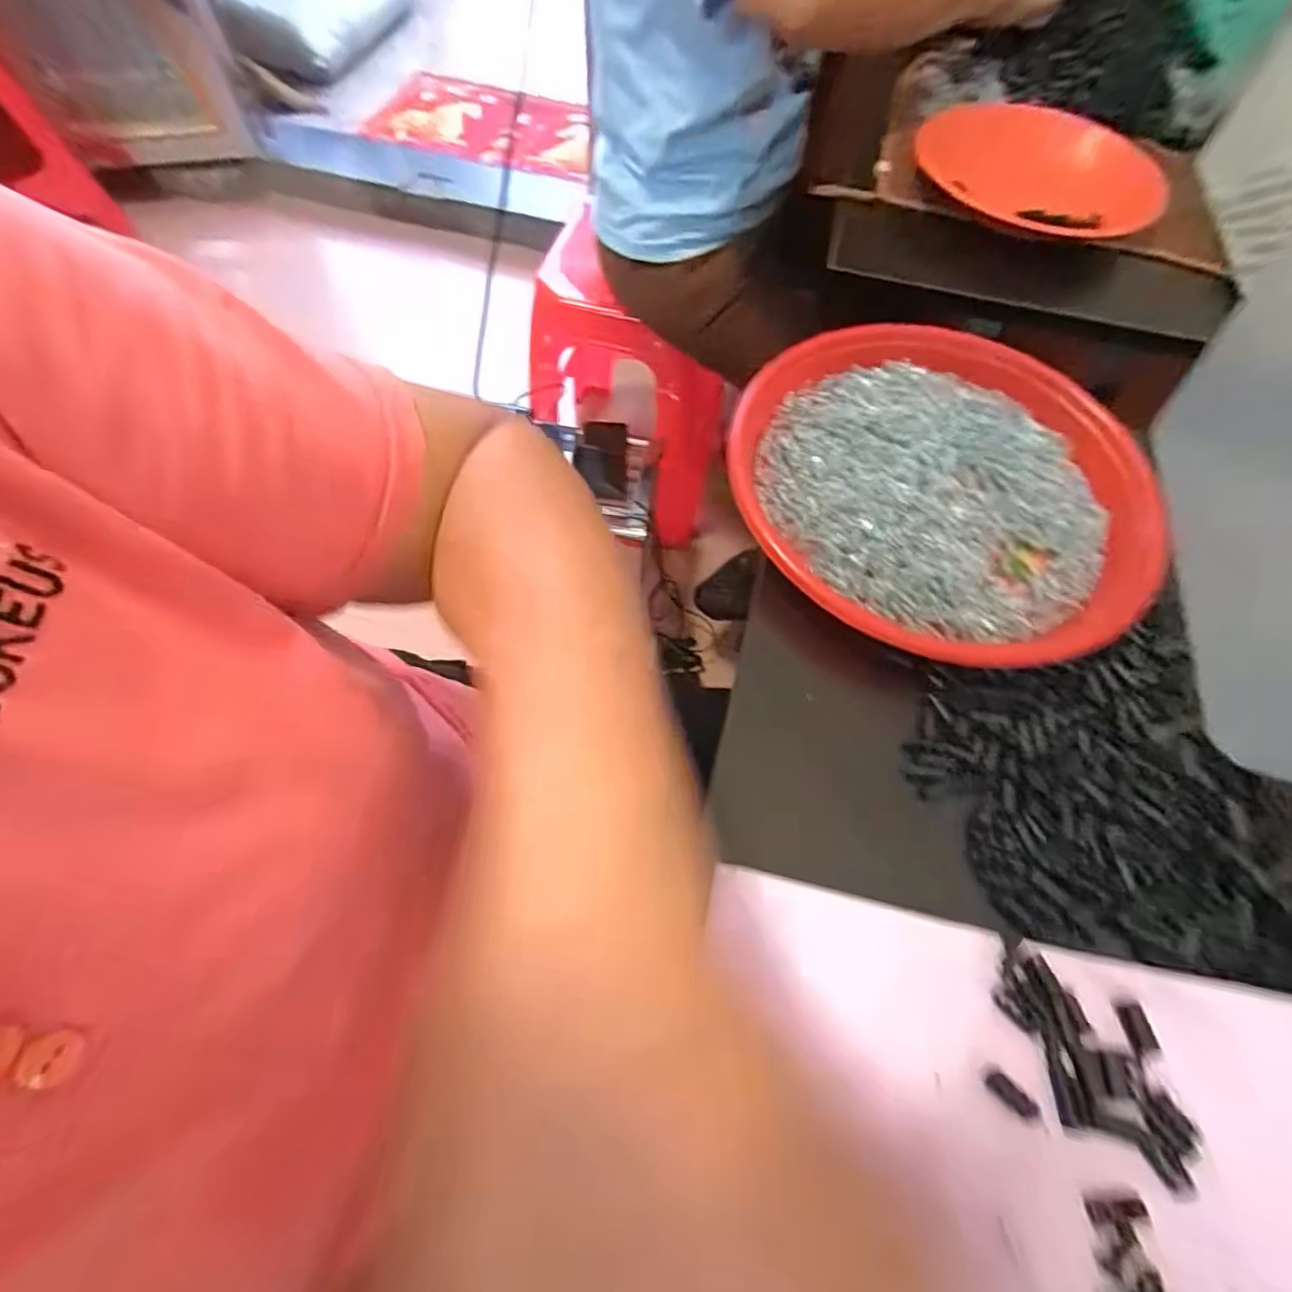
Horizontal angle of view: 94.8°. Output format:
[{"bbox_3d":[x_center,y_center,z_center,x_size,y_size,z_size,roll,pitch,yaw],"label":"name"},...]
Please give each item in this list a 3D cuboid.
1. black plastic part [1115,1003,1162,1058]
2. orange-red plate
[{"bbox_3d":[0.195,0.152,0.235,0.008,0.005,0.018,-12,64,-8],"label":"black plastic part"},{"bbox_3d":[0.342,-0.413,0.511,0.197,0.026,0.178,1,63,-2],"label":"orange-red plate"}]

